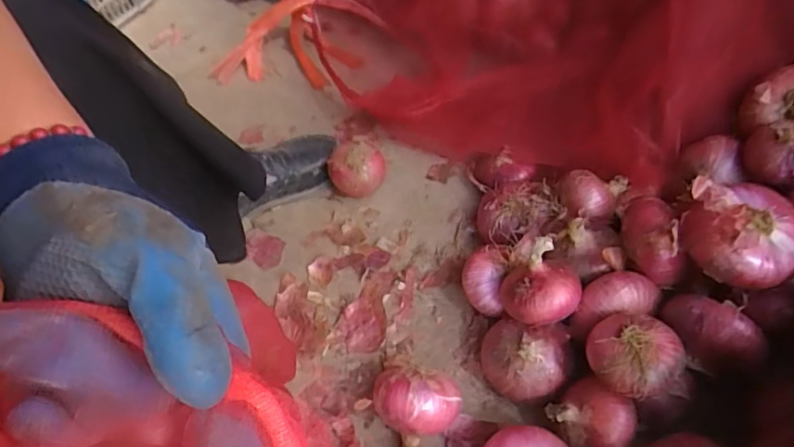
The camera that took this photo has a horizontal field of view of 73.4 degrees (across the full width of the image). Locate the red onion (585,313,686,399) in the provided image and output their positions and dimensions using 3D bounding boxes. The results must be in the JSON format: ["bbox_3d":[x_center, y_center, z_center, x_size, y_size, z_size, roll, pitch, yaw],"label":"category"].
[{"bbox_3d":[0.219,0.122,0.495,0.076,0.056,0.072,-2,52,3],"label":"red onion"}]

